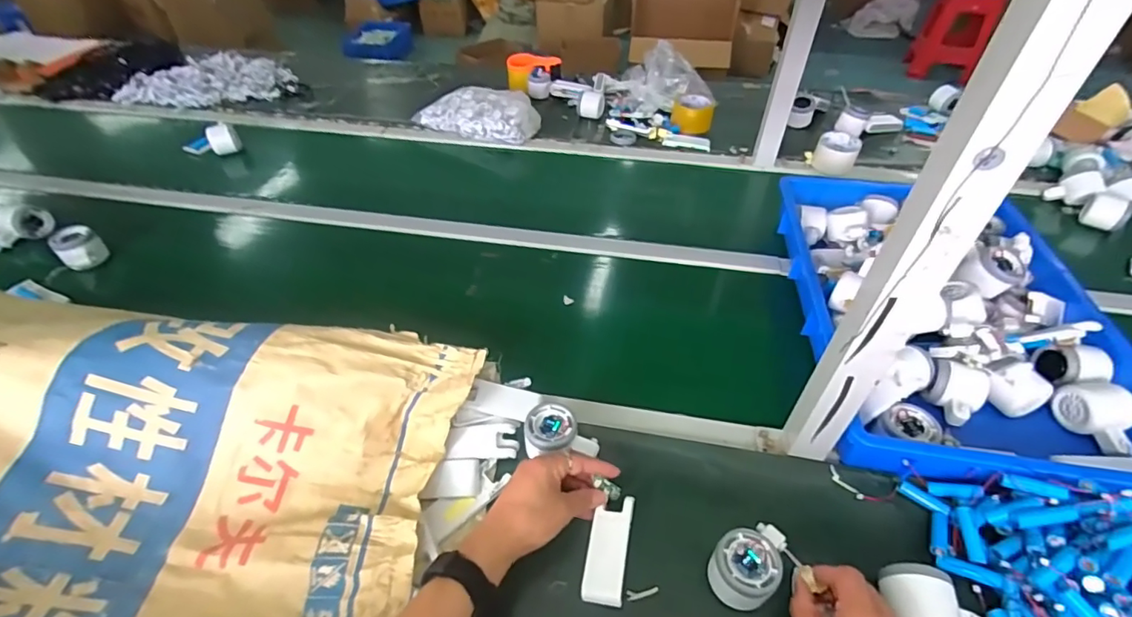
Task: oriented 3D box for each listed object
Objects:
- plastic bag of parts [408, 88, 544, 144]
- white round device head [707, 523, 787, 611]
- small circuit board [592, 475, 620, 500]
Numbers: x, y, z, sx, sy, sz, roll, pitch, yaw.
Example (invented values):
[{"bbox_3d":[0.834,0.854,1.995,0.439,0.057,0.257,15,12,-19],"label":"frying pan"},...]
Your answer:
[{"bbox_3d":[-0.211,-0.446,1.190,0.305,0.080,0.133,18,47,17],"label":"plastic bag of parts"},{"bbox_3d":[0.173,0.239,0.487,0.056,0.047,0.078,27,51,26],"label":"white round device head"},{"bbox_3d":[0.044,0.192,0.544,0.032,0.007,0.013,29,47,-6],"label":"small circuit board"}]

